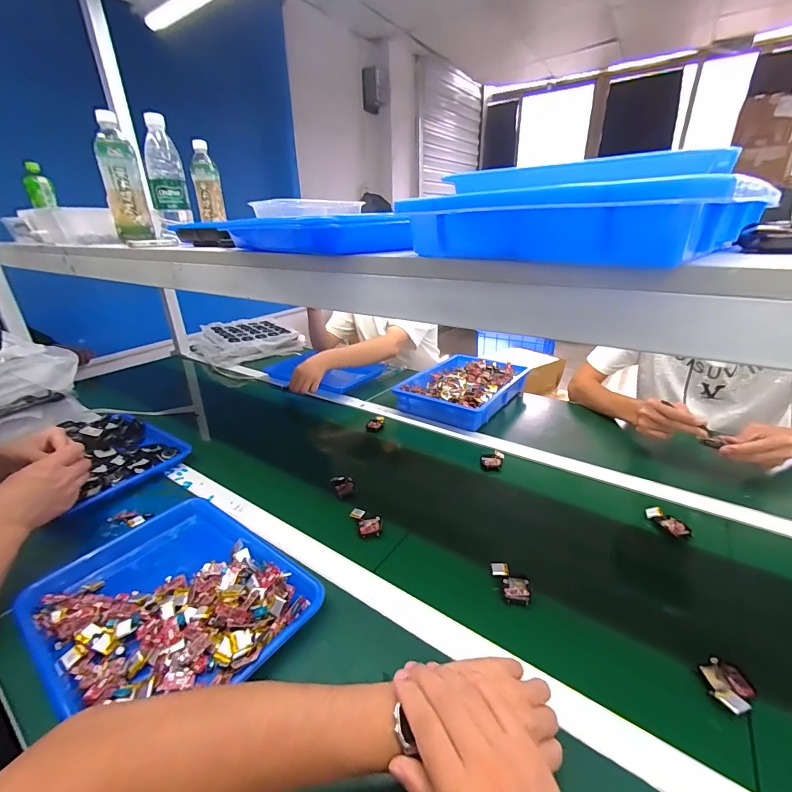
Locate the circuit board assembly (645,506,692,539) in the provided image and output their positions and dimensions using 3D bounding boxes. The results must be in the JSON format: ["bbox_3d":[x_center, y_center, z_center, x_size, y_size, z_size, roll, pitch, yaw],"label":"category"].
[{"bbox_3d":[0.429,0.198,0.605,0.034,0.010,0.065,-5,26,-10],"label":"circuit board assembly"}]

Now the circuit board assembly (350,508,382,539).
[{"bbox_3d":[-0.048,0.207,0.626,0.050,0.018,0.052,-1,25,-2],"label":"circuit board assembly"}]

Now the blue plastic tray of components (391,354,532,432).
[{"bbox_3d":[0.182,-0.029,1.050,0.259,0.056,0.359,15,29,30],"label":"blue plastic tray of components"}]

